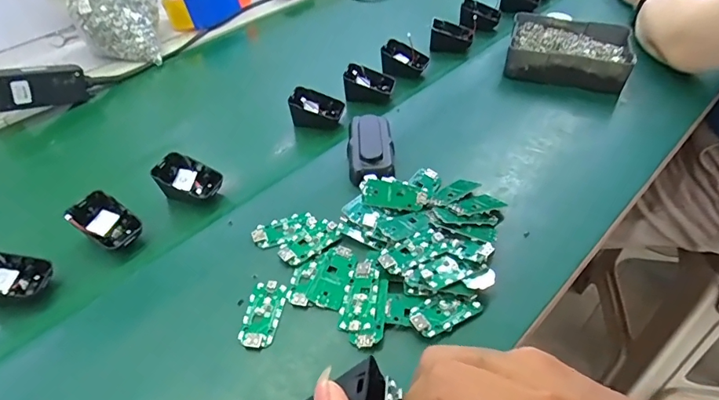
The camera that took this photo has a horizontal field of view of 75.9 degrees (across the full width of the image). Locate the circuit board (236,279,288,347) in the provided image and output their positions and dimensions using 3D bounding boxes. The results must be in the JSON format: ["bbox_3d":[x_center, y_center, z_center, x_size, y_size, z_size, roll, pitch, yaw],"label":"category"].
[{"bbox_3d":[-0.084,0.099,0.400,0.031,0.005,0.062,5,44,10],"label":"circuit board"}]

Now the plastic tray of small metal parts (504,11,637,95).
[{"bbox_3d":[0.300,-0.216,0.663,0.162,0.042,0.123,10,46,15],"label":"plastic tray of small metal parts"}]

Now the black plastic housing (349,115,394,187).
[{"bbox_3d":[0.013,-0.056,0.536,0.054,0.038,0.109,-5,44,0],"label":"black plastic housing"}]

